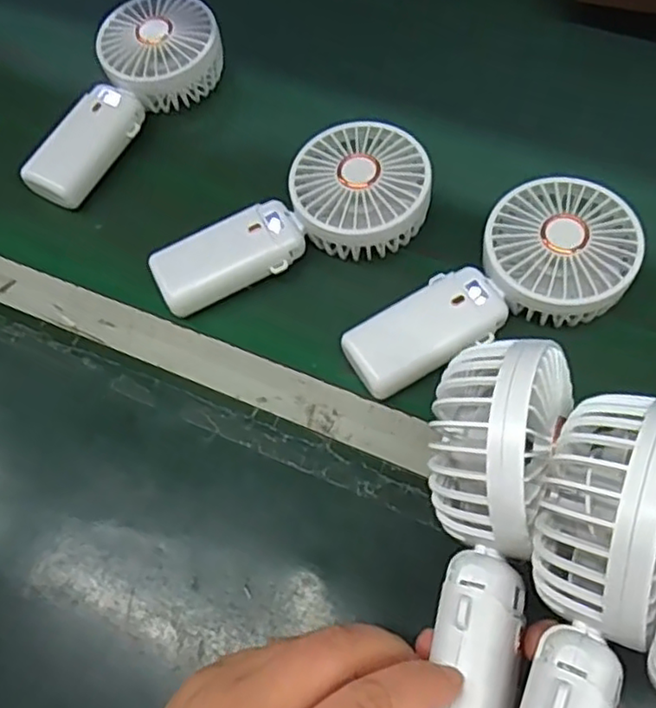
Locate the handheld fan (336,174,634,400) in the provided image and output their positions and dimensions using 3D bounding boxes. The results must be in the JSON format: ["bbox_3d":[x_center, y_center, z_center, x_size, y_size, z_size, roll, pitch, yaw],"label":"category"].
[{"bbox_3d":[0.100,-0.033,0.383,0.175,0.042,0.086,-36,68,-19],"label":"handheld fan"}]

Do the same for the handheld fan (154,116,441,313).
[{"bbox_3d":[-0.026,-0.088,0.425,0.177,0.046,0.084,-20,63,-11],"label":"handheld fan"}]

